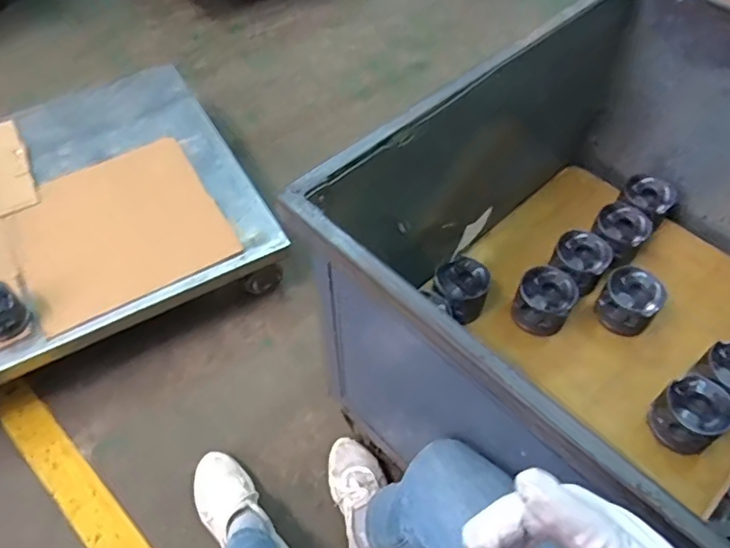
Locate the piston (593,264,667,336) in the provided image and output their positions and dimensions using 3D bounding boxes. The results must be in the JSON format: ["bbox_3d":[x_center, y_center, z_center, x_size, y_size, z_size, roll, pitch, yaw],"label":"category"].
[{"bbox_3d":[0.424,0.043,0.921,0.087,0.064,0.093,0,53,0],"label":"piston"}]

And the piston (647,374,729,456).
[{"bbox_3d":[0.464,0.206,0.823,0.092,0.083,0.087,0,53,0],"label":"piston"}]

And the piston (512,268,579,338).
[{"bbox_3d":[0.289,0.047,0.935,0.088,0.087,0.083,0,53,0],"label":"piston"}]

